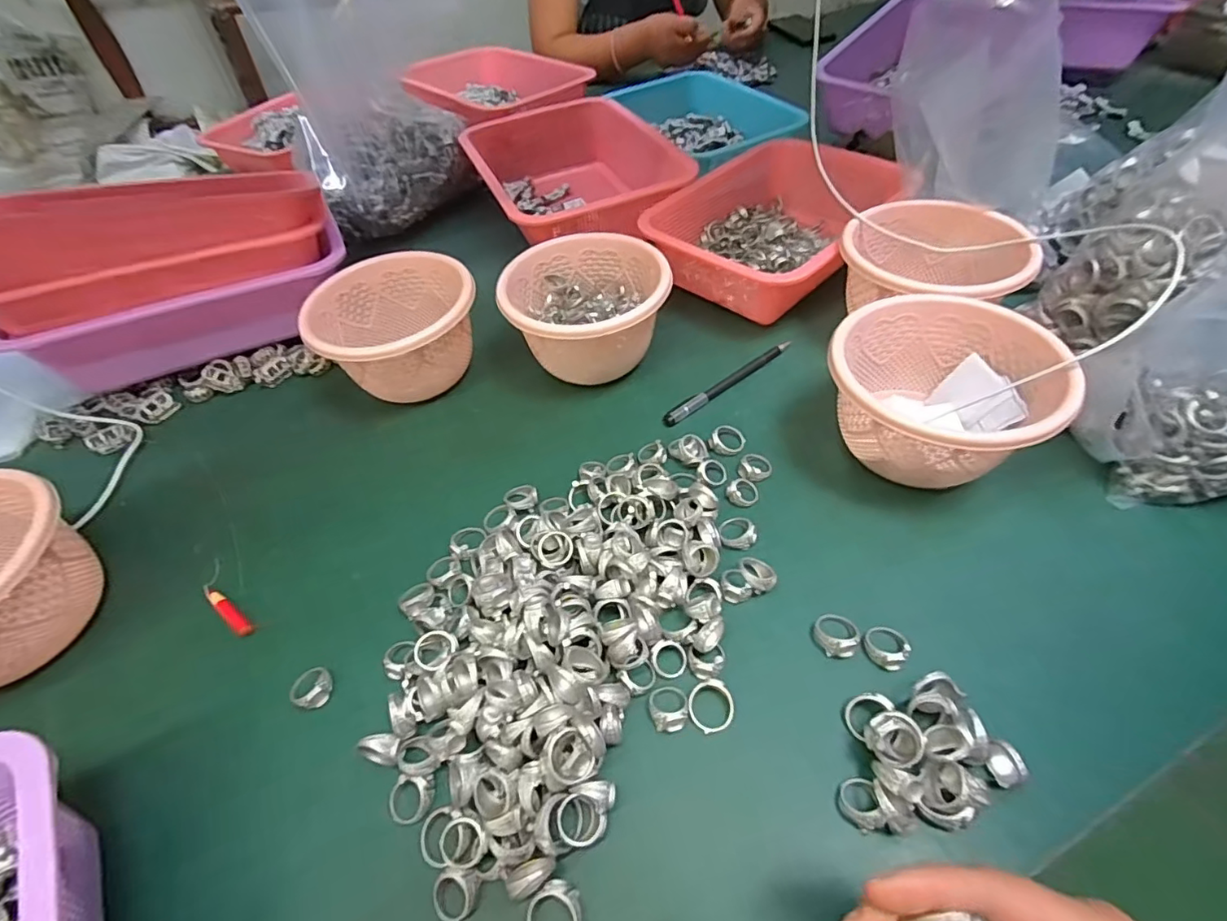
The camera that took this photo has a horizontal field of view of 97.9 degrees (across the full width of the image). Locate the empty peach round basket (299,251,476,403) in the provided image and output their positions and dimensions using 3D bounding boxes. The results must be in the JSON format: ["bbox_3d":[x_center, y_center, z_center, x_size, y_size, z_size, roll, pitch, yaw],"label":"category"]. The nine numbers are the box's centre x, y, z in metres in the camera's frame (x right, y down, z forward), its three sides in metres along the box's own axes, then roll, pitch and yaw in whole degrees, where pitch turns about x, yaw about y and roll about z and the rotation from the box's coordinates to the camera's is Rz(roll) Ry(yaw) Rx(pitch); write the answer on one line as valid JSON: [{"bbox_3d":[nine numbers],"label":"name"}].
[{"bbox_3d":[-0.196,-0.115,0.499,0.137,0.090,0.131,-3,52,3],"label":"empty peach round basket"}]

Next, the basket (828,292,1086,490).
[{"bbox_3d":[0.228,-0.041,0.392,0.138,0.092,0.133,-3,52,3],"label":"basket"}]

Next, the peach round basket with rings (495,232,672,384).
[{"bbox_3d":[-0.026,-0.140,0.497,0.139,0.080,0.127,-3,52,3],"label":"peach round basket with rings"}]

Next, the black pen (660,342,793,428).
[{"bbox_3d":[0.105,-0.072,0.480,0.149,0.011,0.013,-33,56,-19],"label":"black pen"}]

